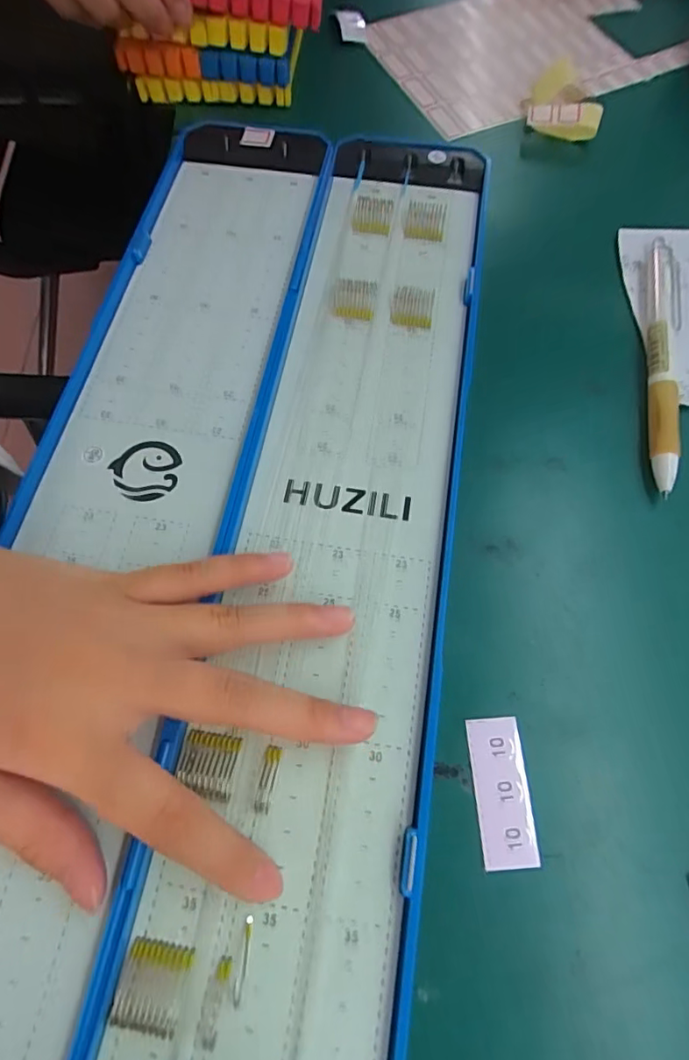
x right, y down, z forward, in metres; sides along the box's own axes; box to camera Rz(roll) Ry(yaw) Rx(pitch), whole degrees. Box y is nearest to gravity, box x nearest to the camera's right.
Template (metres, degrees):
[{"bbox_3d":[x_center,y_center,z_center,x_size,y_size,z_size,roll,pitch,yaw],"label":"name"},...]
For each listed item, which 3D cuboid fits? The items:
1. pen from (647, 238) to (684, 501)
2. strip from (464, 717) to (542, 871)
[{"bbox_3d":[0.148,-0.082,0.244,0.017,0.011,0.143,12,68,8],"label":"pen"},{"bbox_3d":[0.054,0.089,0.179,0.018,0.004,0.046,-4,67,1],"label":"strip"}]

